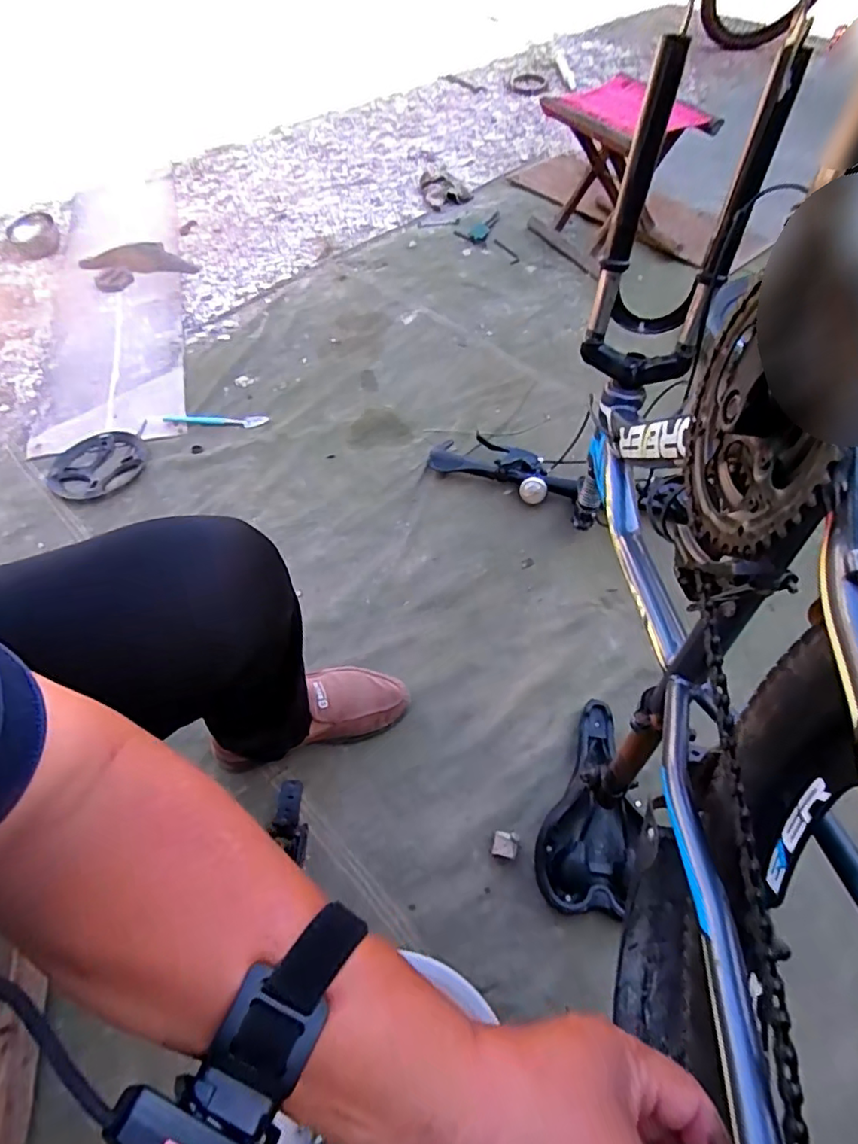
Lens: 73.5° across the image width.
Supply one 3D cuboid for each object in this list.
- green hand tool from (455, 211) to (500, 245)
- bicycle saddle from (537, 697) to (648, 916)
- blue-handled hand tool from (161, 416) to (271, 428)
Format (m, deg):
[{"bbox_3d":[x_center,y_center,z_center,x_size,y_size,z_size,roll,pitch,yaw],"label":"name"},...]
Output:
[{"bbox_3d":[0.133,-0.904,1.501,0.096,0.016,0.136,28,61,18],"label":"green hand tool"},{"bbox_3d":[0.199,0.275,0.703,0.107,0.062,0.254,13,57,9],"label":"bicycle saddle"},{"bbox_3d":[-0.428,-0.307,1.152,0.209,0.017,0.028,0,60,4],"label":"blue-handled hand tool"}]

